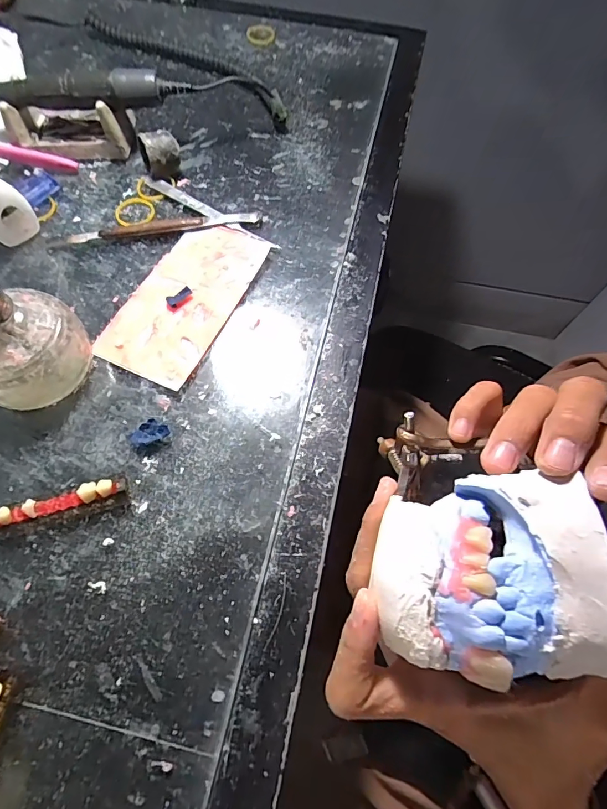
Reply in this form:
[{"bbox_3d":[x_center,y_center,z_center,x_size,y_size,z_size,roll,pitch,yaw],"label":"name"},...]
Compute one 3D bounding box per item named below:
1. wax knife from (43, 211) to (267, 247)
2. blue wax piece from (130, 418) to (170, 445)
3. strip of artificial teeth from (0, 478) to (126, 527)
[{"bbox_3d":[-0.122,-0.148,0.356,0.170,0.008,0.016,-8,66,-5],"label":"wax knife"},{"bbox_3d":[-0.102,0.018,0.282,0.025,0.008,0.013,-21,68,-11],"label":"blue wax piece"},{"bbox_3d":[-0.150,0.060,0.260,0.082,0.011,0.011,-15,67,-8],"label":"strip of artificial teeth"}]

